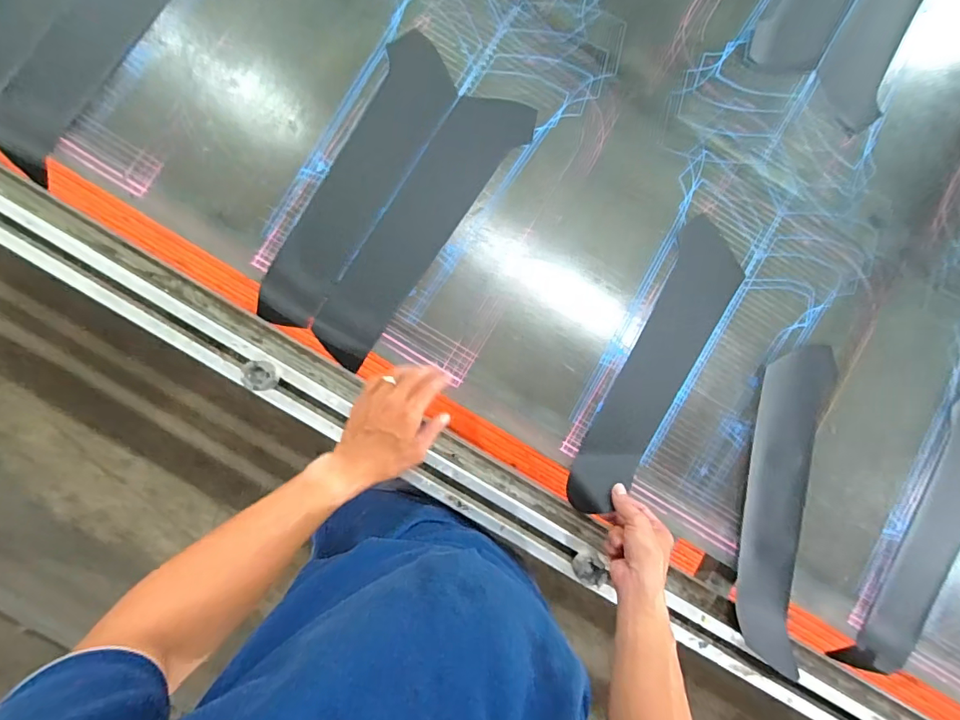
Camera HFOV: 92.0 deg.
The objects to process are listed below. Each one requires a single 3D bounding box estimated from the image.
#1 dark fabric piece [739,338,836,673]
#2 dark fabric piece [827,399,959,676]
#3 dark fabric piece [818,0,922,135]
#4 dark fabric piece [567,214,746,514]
[{"bbox_3d":[0.438,0.195,0.659,0.114,0.049,0.444,13,87,-5],"label":"dark fabric piece"},{"bbox_3d":[0.680,0.266,0.694,0.107,0.024,0.437,35,81,-10],"label":"dark fabric piece"},{"bbox_3d":[0.658,-0.565,0.751,0.101,0.018,0.430,28,86,-4],"label":"dark fabric piece"},{"bbox_3d":[0.257,0.011,0.667,0.101,0.027,0.442,29,85,-4],"label":"dark fabric piece"}]

